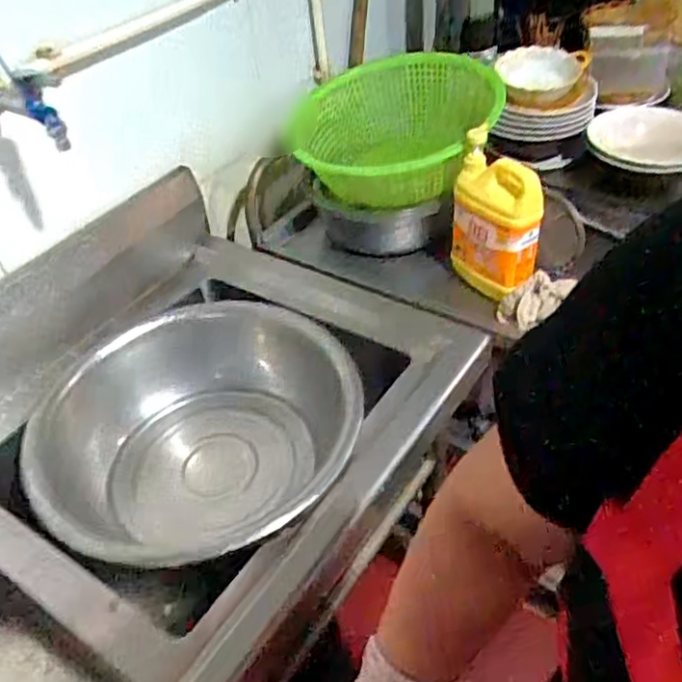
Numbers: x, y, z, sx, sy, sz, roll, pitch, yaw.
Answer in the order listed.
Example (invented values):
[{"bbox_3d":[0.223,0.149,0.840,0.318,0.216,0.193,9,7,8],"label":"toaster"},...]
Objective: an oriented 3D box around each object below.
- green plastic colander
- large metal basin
[{"bbox_3d":[0.092,-0.362,1.183,0.362,0.170,0.405,-2,42,5],"label":"green plastic colander"},{"bbox_3d":[-0.197,0.135,0.962,0.429,0.158,0.448,-3,42,3],"label":"large metal basin"}]

